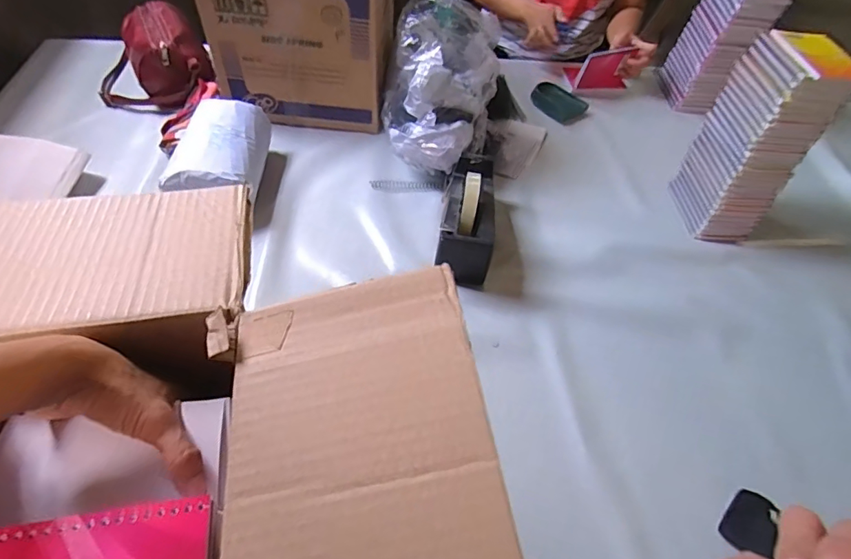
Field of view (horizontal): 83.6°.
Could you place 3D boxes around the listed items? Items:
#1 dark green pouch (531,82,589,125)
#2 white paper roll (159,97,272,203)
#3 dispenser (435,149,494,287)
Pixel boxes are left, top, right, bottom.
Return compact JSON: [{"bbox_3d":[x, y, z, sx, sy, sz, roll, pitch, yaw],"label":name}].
[{"bbox_3d":[0.273,-0.371,0.998,0.113,0.026,0.074,38,59,21],"label":"dark green pouch"},{"bbox_3d":[-0.323,-0.190,0.755,0.131,0.095,0.186,-1,53,-6],"label":"white paper roll"},{"bbox_3d":[0.063,-0.106,0.719,0.081,0.114,0.201,7,53,0],"label":"dispenser"}]

